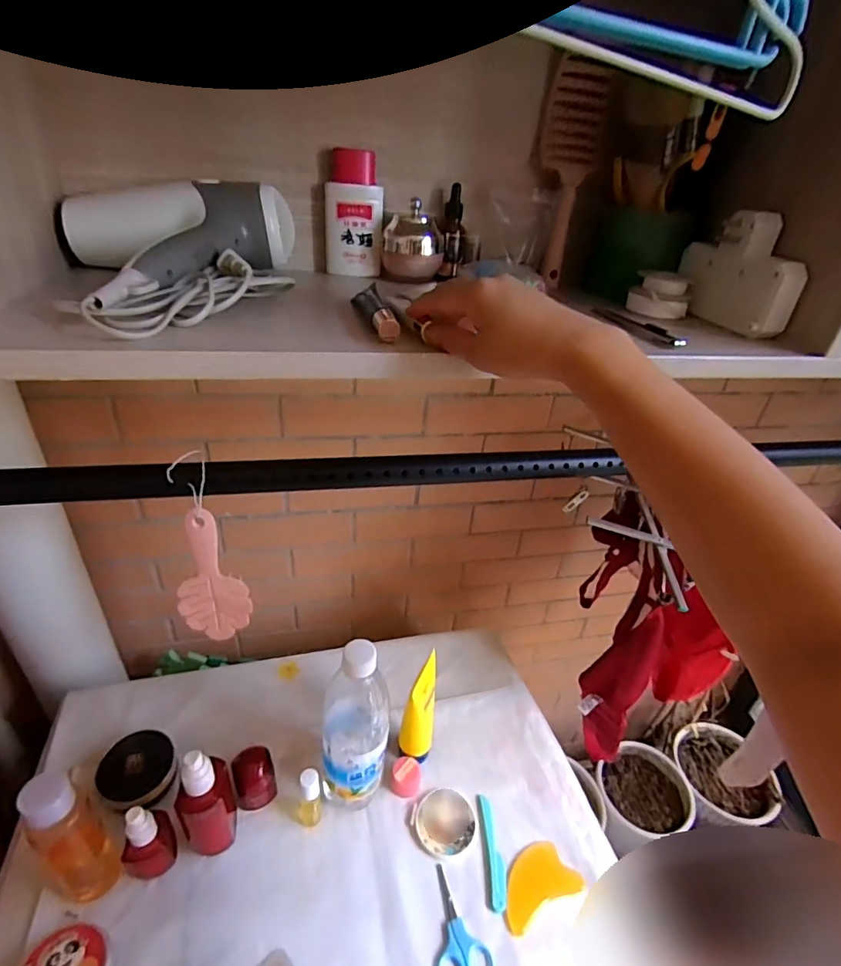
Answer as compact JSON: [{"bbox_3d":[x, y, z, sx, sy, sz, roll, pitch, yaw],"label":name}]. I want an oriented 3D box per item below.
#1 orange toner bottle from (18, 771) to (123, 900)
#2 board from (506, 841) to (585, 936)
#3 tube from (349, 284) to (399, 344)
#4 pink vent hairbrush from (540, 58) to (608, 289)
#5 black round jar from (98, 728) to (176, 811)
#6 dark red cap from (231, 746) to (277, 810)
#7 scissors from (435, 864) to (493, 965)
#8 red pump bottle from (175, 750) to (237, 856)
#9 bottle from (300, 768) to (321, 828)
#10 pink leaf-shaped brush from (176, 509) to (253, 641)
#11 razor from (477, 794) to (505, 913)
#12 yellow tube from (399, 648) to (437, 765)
[{"bbox_3d":[-0.305,0.313,0.441,0.041,0.162,0.044,4,33,-3],"label":"orange toner bottle"},{"bbox_3d":[0.117,0.403,0.510,0.086,0.010,0.051,-13,38,-25],"label":"board"},{"bbox_3d":[-0.038,-0.144,0.422,0.024,0.016,0.114,-5,35,-15],"label":"tube"},{"bbox_3d":[0.159,-0.341,0.566,0.061,0.206,0.027,9,34,5],"label":"pink vent hairbrush"},{"bbox_3d":[-0.303,0.313,0.547,0.069,0.033,0.079,-8,36,-20],"label":"black round jar"},{"bbox_3d":[-0.181,0.323,0.552,0.041,0.050,0.041,4,33,-3],"label":"dark red cap"},{"bbox_3d":[0.031,0.417,0.478,0.051,0.004,0.093,-4,35,-15],"label":"scissors"},{"bbox_3d":[-0.203,0.307,0.480,0.048,0.156,0.036,-15,38,-28],"label":"red pump bottle"},{"bbox_3d":[-0.115,0.330,0.523,0.021,0.089,0.020,-5,35,-16],"label":"bottle"},{"bbox_3d":[-0.218,0.099,0.521,0.072,0.166,0.017,1,34,-7],"label":"pink leaf-shaped brush"},{"bbox_3d":[0.076,0.385,0.531,0.018,0.004,0.105,3,34,-4],"label":"razor"},{"bbox_3d":[-0.001,0.264,0.576,0.037,0.147,0.055,6,33,1],"label":"yellow tube"}]

